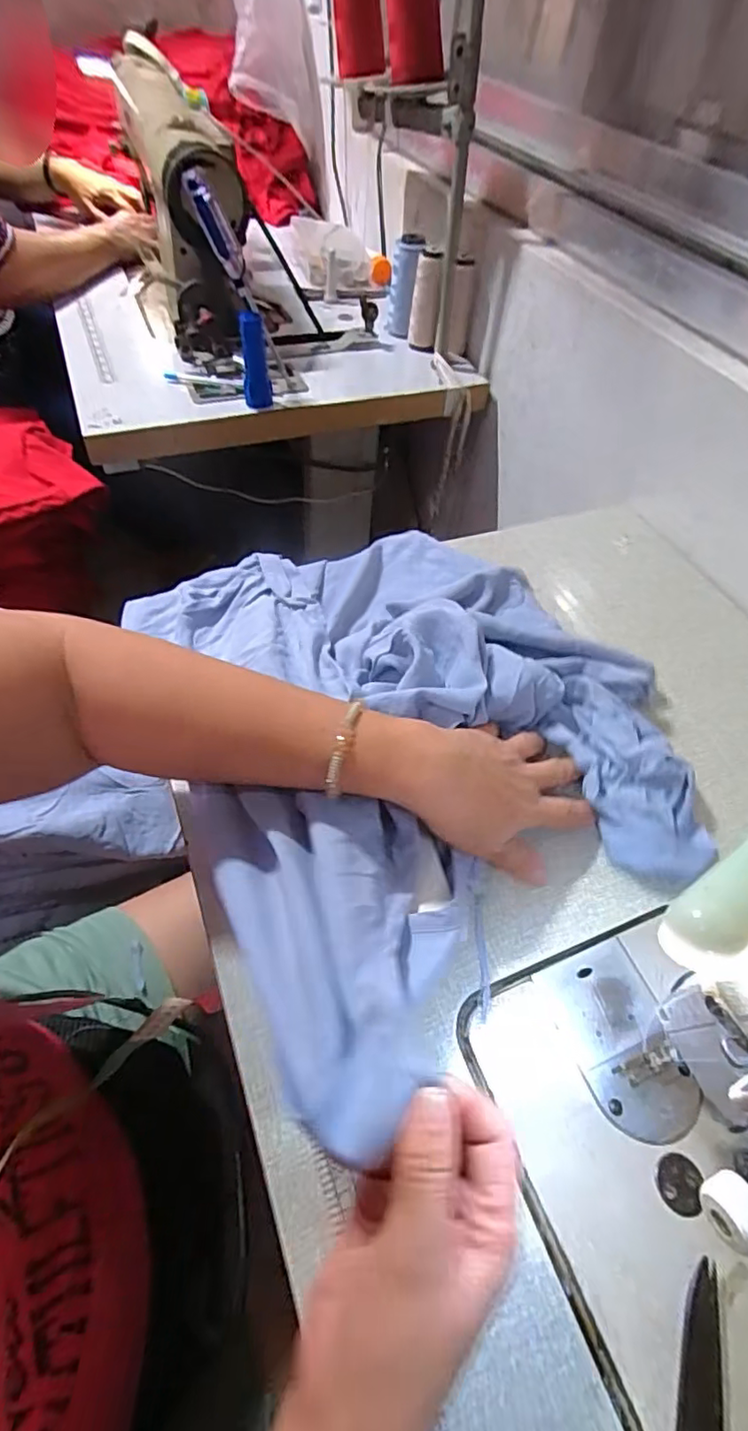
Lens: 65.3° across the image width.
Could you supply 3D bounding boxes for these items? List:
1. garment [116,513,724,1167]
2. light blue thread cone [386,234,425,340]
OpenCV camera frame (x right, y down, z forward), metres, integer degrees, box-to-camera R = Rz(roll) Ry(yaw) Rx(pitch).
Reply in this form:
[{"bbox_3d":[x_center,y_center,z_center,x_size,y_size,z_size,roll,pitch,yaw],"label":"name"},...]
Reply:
[{"bbox_3d":[0.035,-0.013,0.409,0.333,0.091,0.413,-19,58,-19],"label":"garment"},{"bbox_3d":[0.041,-0.595,0.817,0.037,0.123,0.046,4,54,-3],"label":"light blue thread cone"}]

